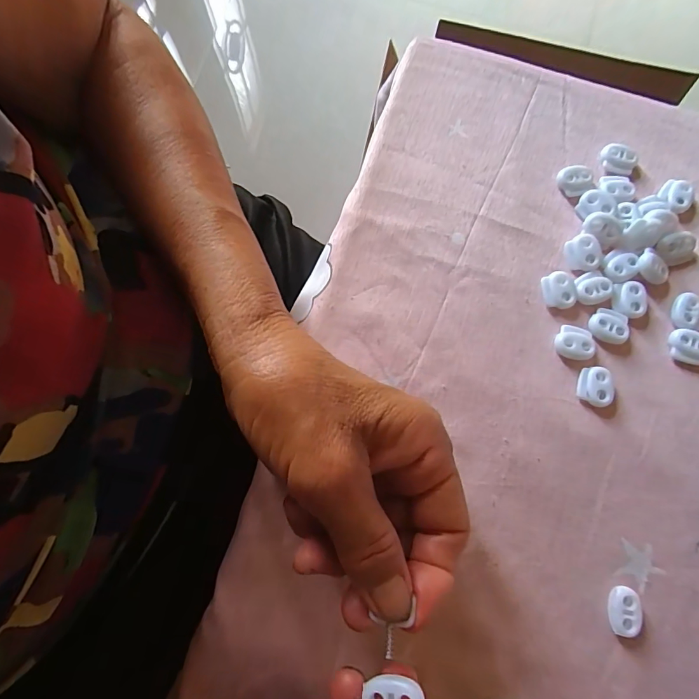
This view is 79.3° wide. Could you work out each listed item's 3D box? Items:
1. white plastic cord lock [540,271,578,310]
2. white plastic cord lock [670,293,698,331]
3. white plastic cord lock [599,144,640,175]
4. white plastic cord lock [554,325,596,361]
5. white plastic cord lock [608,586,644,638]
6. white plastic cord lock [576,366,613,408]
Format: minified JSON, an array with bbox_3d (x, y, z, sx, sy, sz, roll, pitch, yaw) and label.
[{"bbox_3d":[0.123,-0.035,0.247,0.019,0.006,0.021,-4,77,-2],"label":"white plastic cord lock"},{"bbox_3d":[0.197,-0.022,0.245,0.017,0.006,0.022,12,77,2],"label":"white plastic cord lock"},{"bbox_3d":[0.170,-0.120,0.266,0.023,0.006,0.019,32,78,7],"label":"white plastic cord lock"},{"bbox_3d":[0.129,-0.004,0.241,0.021,0.006,0.018,23,77,5],"label":"white plastic cord lock"},{"bbox_3d":[0.138,0.131,0.211,0.014,0.006,0.022,12,77,2],"label":"white plastic cord lock"},{"bbox_3d":[0.138,0.020,0.236,0.018,0.006,0.021,24,78,5],"label":"white plastic cord lock"}]

